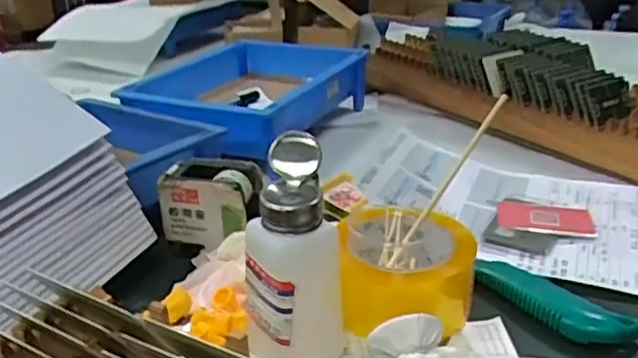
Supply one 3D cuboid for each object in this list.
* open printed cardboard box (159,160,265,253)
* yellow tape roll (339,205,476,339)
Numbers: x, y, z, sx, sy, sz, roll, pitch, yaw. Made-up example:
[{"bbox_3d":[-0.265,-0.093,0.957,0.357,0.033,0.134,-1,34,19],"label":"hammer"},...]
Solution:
[{"bbox_3d":[-0.091,0.019,0.566,0.084,0.056,0.056,3,24,8],"label":"open printed cardboard box"},{"bbox_3d":[0.065,0.071,0.492,0.097,0.075,0.089,1,24,3],"label":"yellow tape roll"}]

